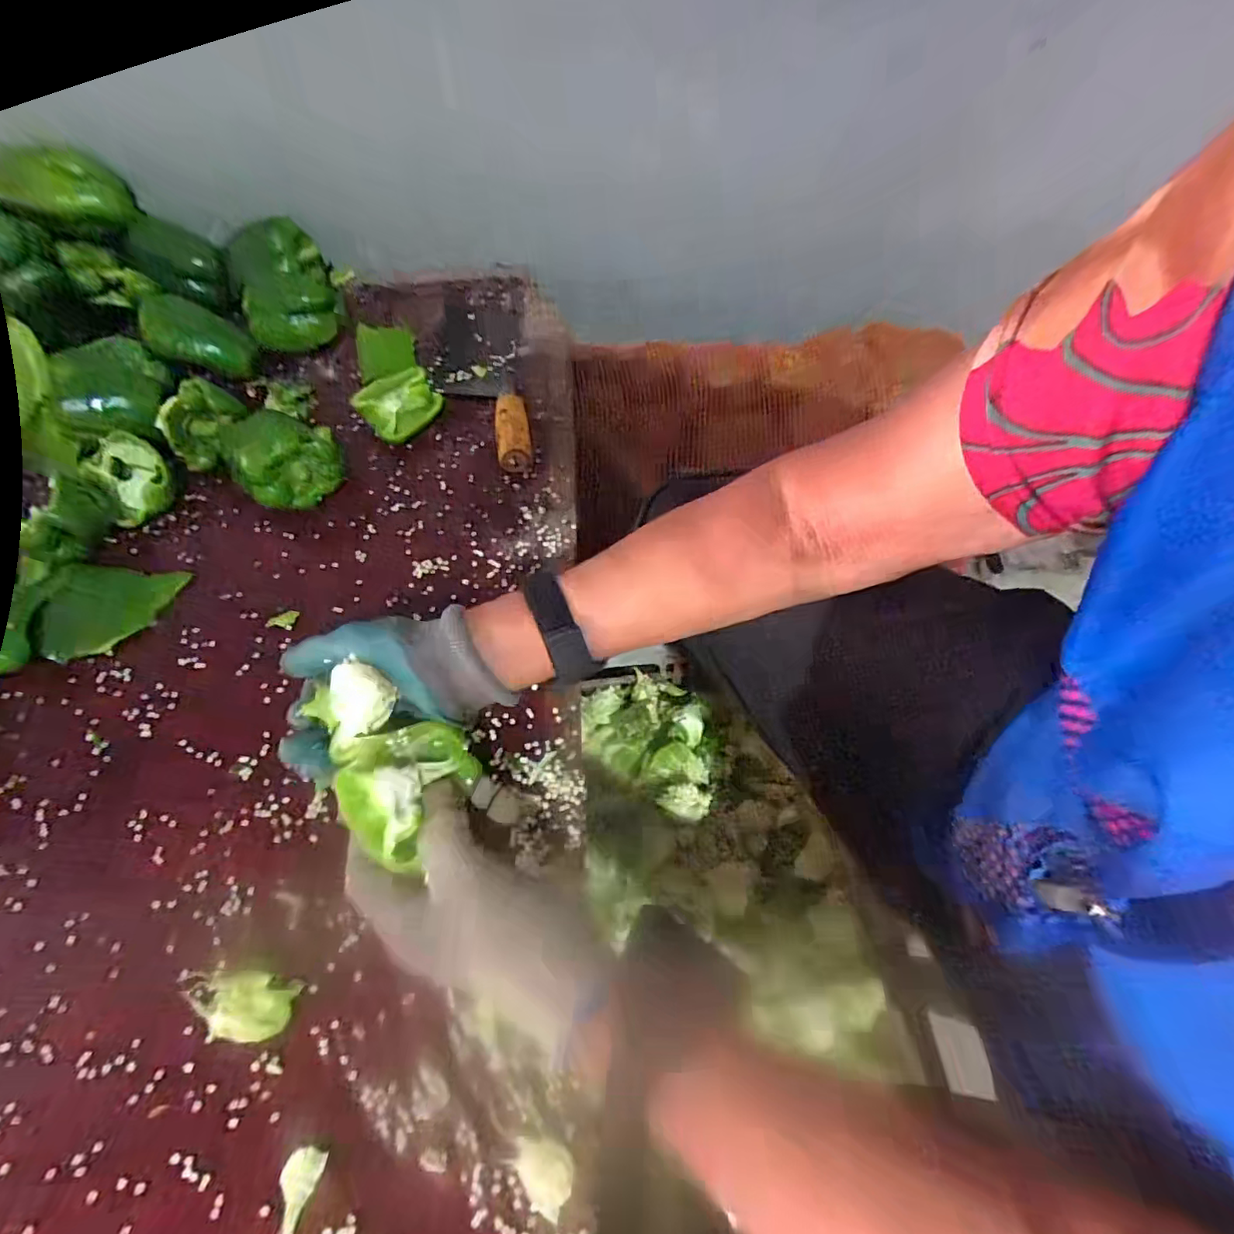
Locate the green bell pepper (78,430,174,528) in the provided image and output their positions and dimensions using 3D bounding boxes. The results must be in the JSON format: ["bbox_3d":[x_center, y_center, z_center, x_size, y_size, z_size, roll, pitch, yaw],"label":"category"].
[{"bbox_3d":[-0.439,-0.128,0.507,0.063,0.043,0.089,-40,67,-19],"label":"green bell pepper"}]

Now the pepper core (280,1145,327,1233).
[{"bbox_3d":[-0.168,0.299,0.294,0.019,0.007,0.032,17,63,10],"label":"pepper core"}]

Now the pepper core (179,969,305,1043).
[{"bbox_3d":[-0.216,0.223,0.322,0.048,0.035,0.034,0,61,2],"label":"pepper core"}]

